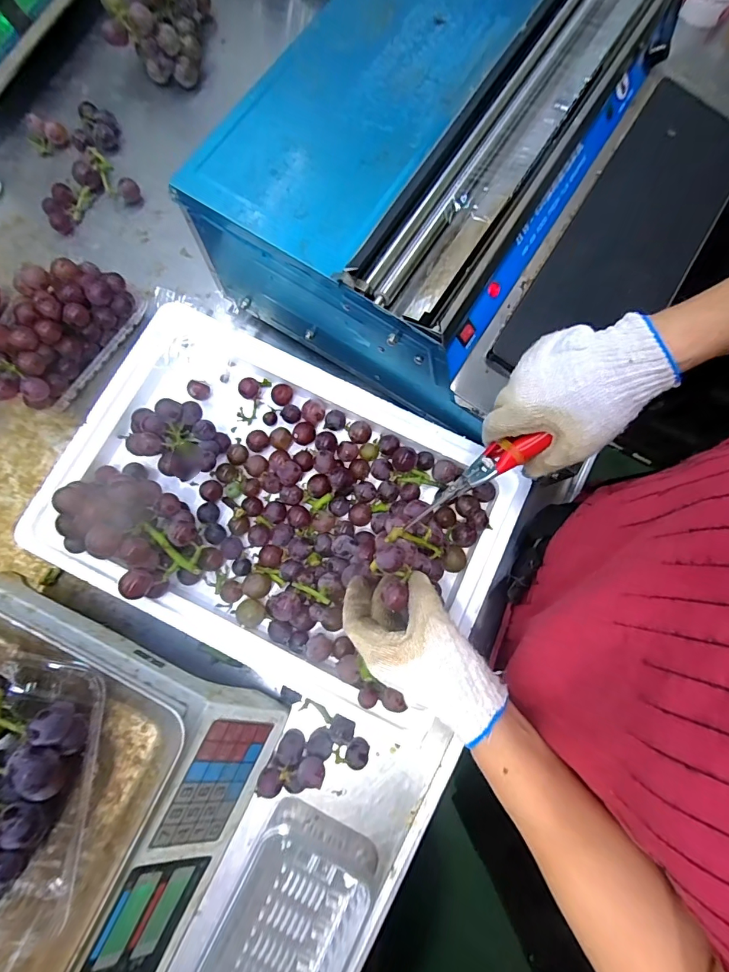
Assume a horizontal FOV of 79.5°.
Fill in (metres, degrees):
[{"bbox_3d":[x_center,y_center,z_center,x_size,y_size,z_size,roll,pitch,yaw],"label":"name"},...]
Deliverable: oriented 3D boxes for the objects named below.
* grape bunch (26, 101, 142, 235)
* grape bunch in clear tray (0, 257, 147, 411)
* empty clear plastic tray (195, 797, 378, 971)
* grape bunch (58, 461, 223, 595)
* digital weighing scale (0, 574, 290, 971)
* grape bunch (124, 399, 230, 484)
[{"bbox_3d":[-0.362,-0.413,0.558,0.114,0.029,0.154,-21,81,-5],"label":"grape bunch"},{"bbox_3d":[-0.346,-0.173,0.486,0.108,0.083,0.177,30,81,4],"label":"grape bunch in clear tray"},{"bbox_3d":[-0.074,0.415,0.401,0.119,0.037,0.200,26,80,4],"label":"empty clear plastic tray"},{"bbox_3d":[-0.224,0.040,0.415,0.157,0.079,0.093,38,81,6],"label":"grape bunch"},{"bbox_3d":[-0.279,0.291,0.356,0.301,0.099,0.335,27,81,4],"label":"digital weighing scale"},{"bbox_3d":[-0.194,-0.050,0.444,0.079,0.053,0.097,-41,83,-7],"label":"grape bunch"}]

